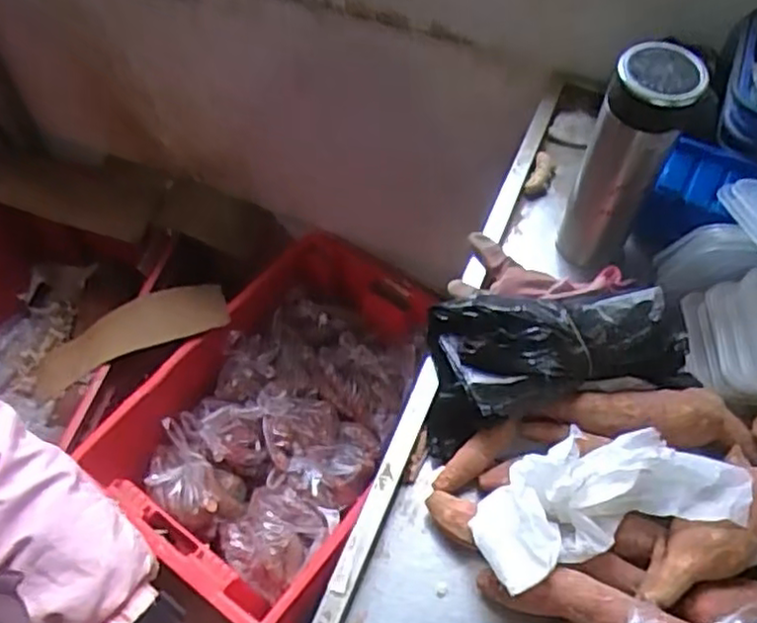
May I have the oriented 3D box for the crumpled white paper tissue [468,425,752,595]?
[{"bbox_3d":[0.177,0.142,0.539,0.209,0.056,0.095,-12,58,-9],"label":"crumpled white paper tissue"}]

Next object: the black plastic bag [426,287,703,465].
[{"bbox_3d":[0.148,0.040,0.607,0.232,0.059,0.124,-12,57,6],"label":"black plastic bag"}]

